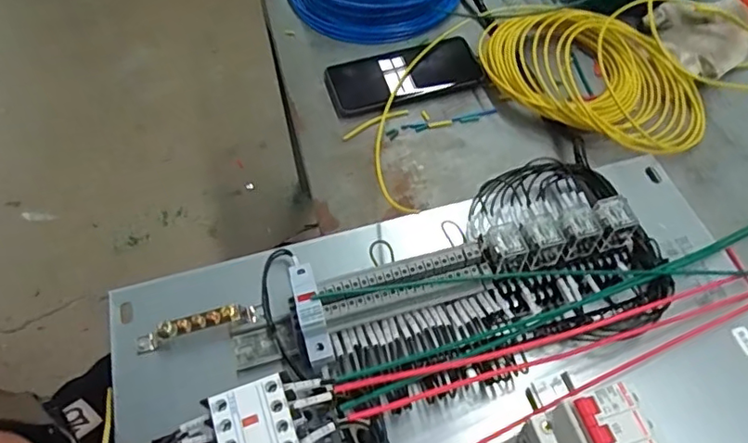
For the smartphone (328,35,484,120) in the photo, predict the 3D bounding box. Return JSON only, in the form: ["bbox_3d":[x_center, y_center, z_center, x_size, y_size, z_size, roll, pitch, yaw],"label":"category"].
[{"bbox_3d":[0.034,-0.162,0.614,0.167,0.014,0.080,-18,58,-11],"label":"smartphone"}]

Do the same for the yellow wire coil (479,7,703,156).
[{"bbox_3d":[0.230,-0.159,0.589,0.225,0.050,0.195,-1,56,0],"label":"yellow wire coil"}]

